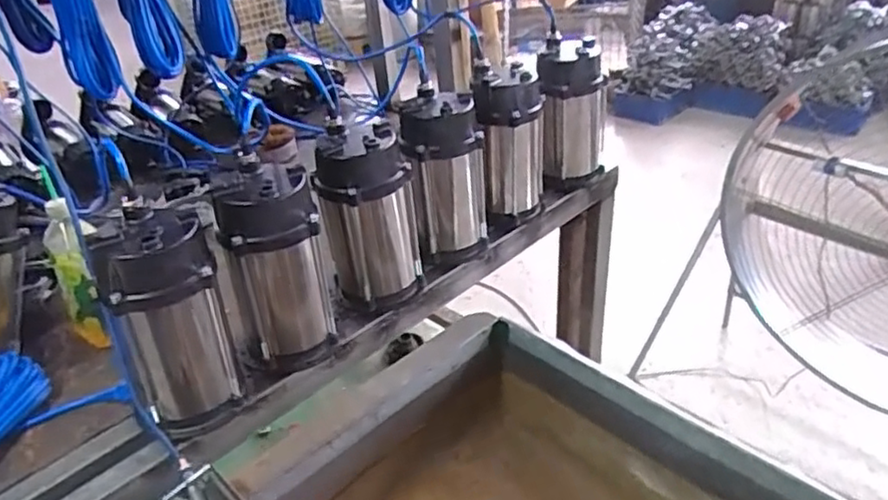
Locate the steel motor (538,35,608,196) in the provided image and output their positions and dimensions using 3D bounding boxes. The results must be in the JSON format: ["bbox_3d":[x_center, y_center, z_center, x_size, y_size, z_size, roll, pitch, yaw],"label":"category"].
[{"bbox_3d":[0.232,-0.239,1.200,0.124,0.251,0.140,3,33,13],"label":"steel motor"}]

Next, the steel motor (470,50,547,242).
[{"bbox_3d":[0.106,-0.165,1.072,0.119,0.251,0.120,-9,32,-6],"label":"steel motor"}]

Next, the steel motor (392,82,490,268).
[{"bbox_3d":[0.000,-0.113,1.042,0.121,0.252,0.118,-8,32,-3],"label":"steel motor"}]

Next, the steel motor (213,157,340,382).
[{"bbox_3d":[-0.216,0.039,0.868,0.120,0.299,0.125,-13,33,-12],"label":"steel motor"}]

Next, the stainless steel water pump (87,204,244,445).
[{"bbox_3d":[-0.316,0.093,0.777,0.126,0.271,0.109,-22,36,-24],"label":"stainless steel water pump"}]

